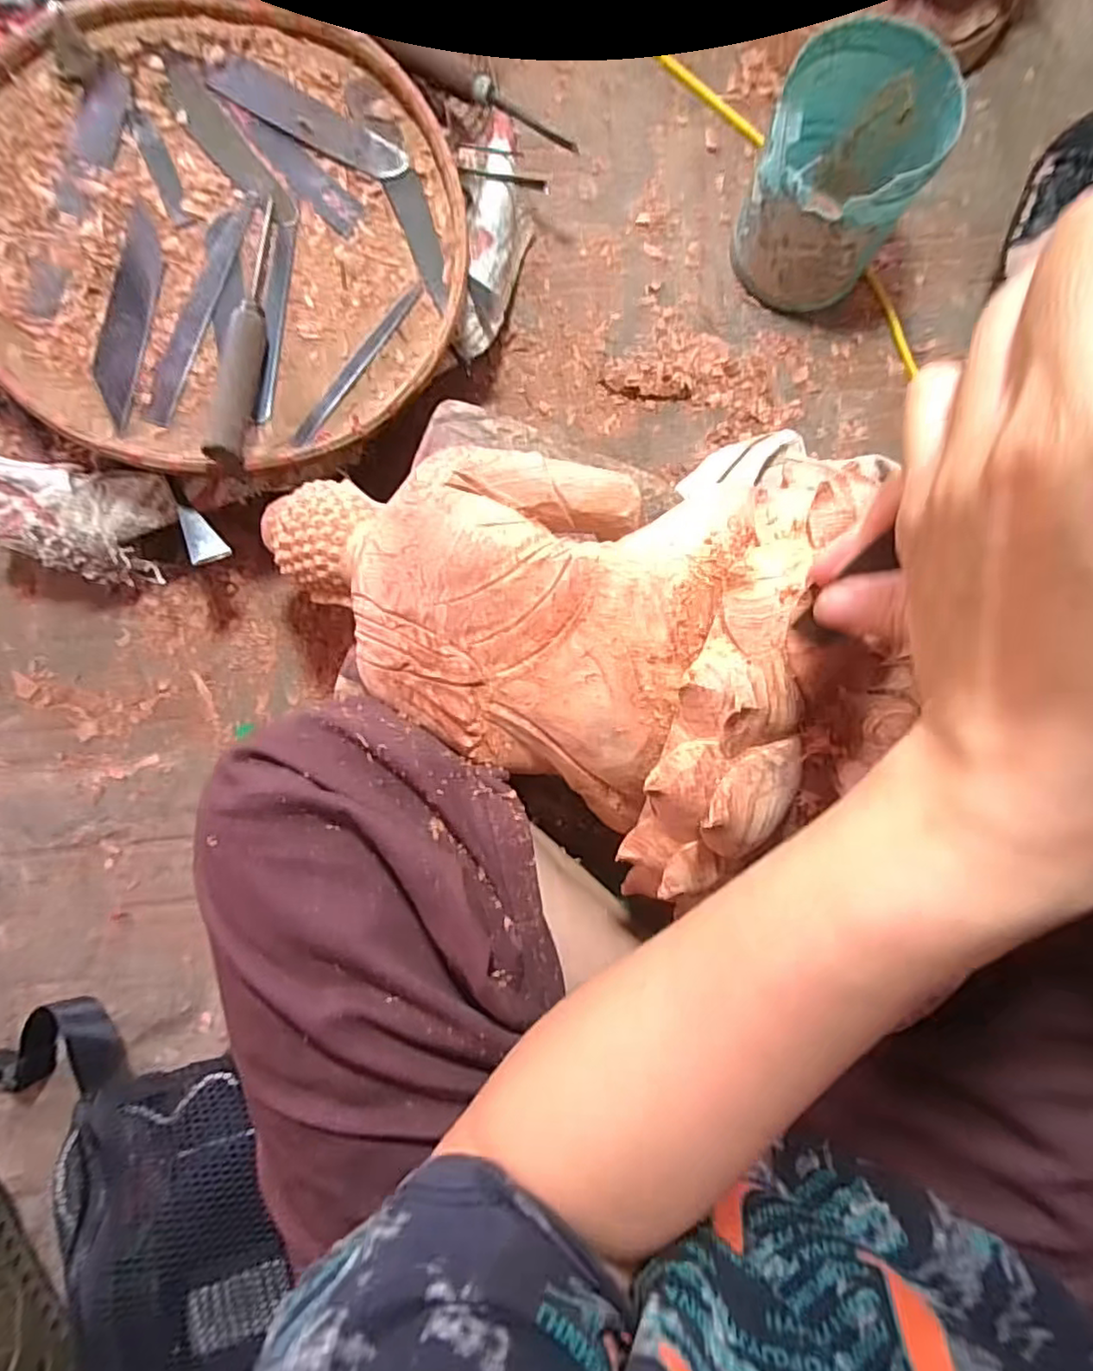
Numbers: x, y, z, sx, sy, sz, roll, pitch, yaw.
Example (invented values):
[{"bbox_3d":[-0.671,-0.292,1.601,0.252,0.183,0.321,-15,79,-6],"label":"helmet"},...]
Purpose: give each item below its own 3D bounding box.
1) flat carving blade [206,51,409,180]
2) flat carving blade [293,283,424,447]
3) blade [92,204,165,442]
[{"bbox_3d":[-0.148,-0.357,0.400,0.131,0.006,0.027,29,82,0],"label":"flat carving blade"},{"bbox_3d":[-0.117,-0.201,0.395,0.011,0.004,0.126,34,82,1],"label":"flat carving blade"},{"bbox_3d":[-0.251,-0.220,0.382,0.026,0.004,0.134,9,85,-6],"label":"blade"}]

